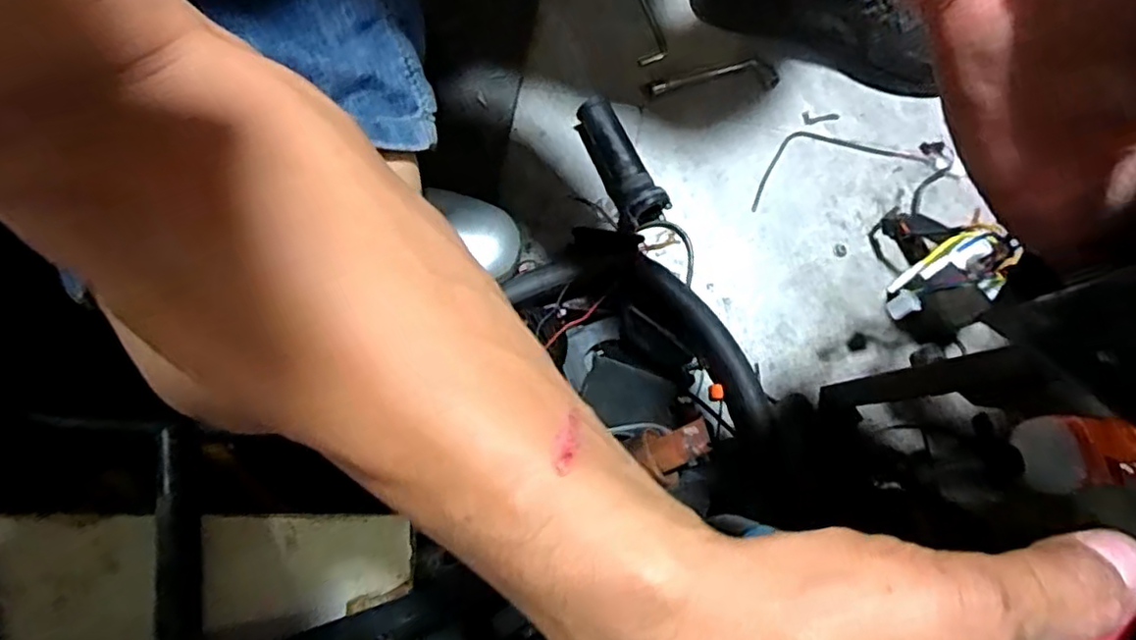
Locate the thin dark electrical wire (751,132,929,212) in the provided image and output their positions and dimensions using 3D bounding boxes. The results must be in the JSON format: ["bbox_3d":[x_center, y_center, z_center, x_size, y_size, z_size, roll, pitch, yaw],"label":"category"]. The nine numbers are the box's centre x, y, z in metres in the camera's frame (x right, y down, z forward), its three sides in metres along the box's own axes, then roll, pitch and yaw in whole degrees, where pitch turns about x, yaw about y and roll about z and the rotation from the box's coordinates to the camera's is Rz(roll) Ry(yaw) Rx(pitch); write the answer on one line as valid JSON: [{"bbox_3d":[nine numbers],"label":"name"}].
[{"bbox_3d":[0.265,-0.166,0.652,0.183,0.006,0.068,-16,78,-3],"label":"thin dark electrical wire"}]

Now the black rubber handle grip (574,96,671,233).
[{"bbox_3d":[0.051,-0.158,0.635,0.044,0.035,0.139,-22,79,-4],"label":"black rubber handle grip"}]

